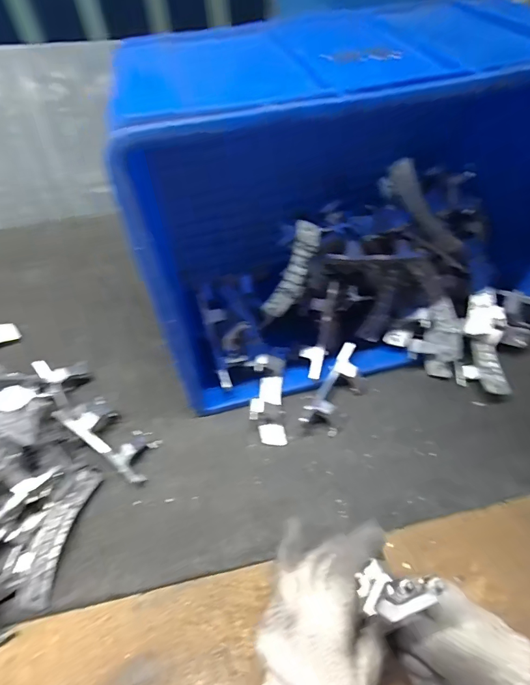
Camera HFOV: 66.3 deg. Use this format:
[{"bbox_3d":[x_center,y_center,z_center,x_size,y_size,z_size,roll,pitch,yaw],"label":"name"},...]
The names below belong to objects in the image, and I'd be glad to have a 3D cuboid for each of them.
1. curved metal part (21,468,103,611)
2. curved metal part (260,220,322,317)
[{"bbox_3d":[-0.246,0.226,0.488,0.034,0.024,0.158,7,51,9],"label":"curved metal part"},{"bbox_3d":[0.046,-0.106,0.618,0.040,0.155,0.036,-9,43,-43],"label":"curved metal part"}]

